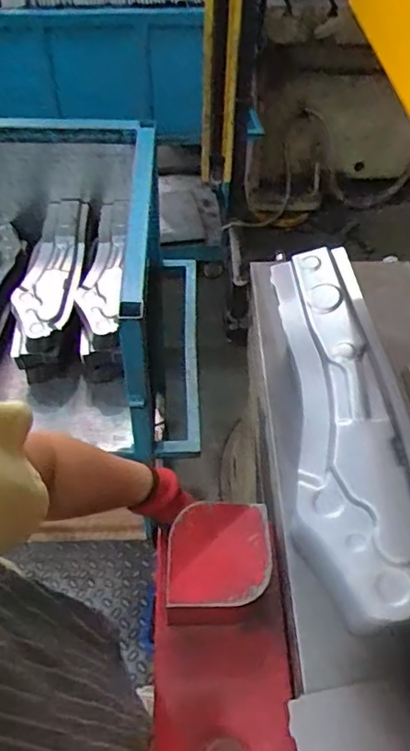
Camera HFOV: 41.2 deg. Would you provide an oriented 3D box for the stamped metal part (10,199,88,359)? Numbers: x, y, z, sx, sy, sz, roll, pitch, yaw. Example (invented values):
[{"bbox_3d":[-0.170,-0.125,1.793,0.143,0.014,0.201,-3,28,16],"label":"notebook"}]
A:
[{"bbox_3d":[-0.388,-0.255,1.382,0.161,0.077,0.502,3,53,0],"label":"stamped metal part"}]

